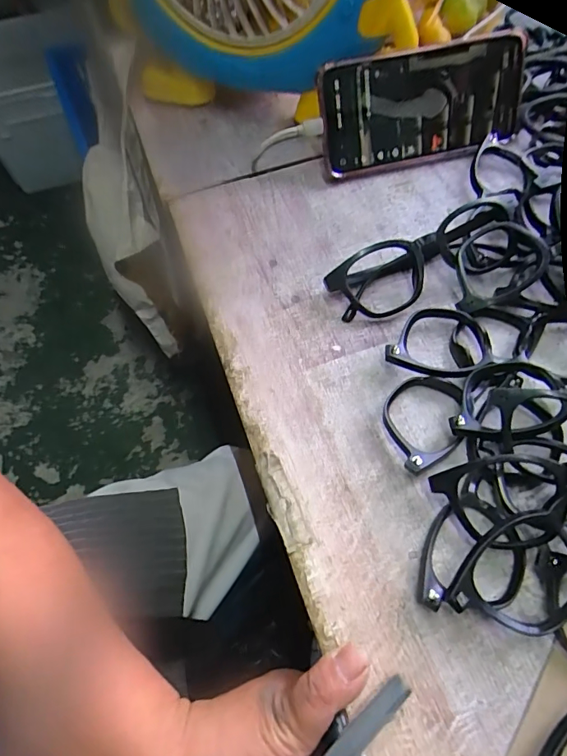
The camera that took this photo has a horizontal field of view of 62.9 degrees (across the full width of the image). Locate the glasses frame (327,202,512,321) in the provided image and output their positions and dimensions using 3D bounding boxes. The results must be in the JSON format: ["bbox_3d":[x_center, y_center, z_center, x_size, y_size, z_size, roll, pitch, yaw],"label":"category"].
[{"bbox_3d":[0.099,-0.081,0.317,0.141,0.036,0.048,-19,62,-8],"label":"glasses frame"}]

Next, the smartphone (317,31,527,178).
[{"bbox_3d":[0.108,-0.212,0.364,0.158,0.077,0.015,-12,33,-2],"label":"smartphone"}]

